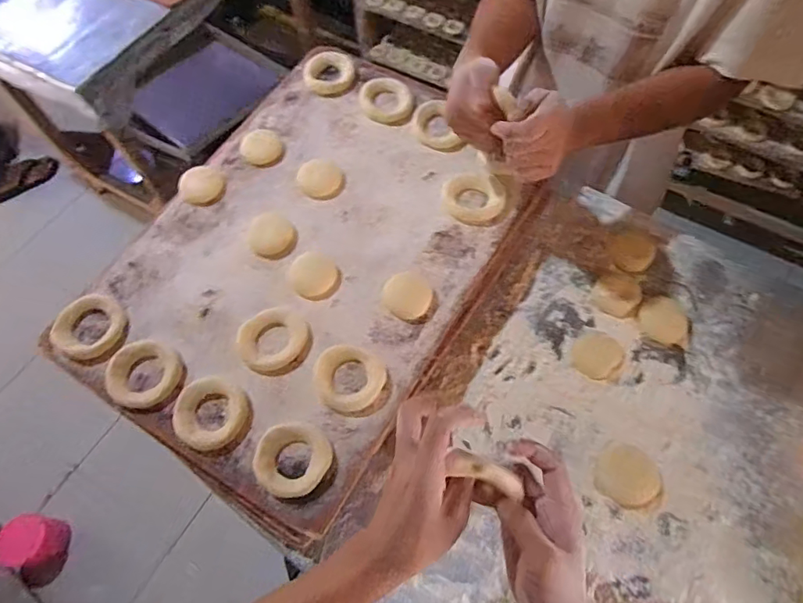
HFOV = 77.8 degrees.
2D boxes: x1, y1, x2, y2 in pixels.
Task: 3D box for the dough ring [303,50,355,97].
[{"bbox_3d":[-0.111,-0.353,0.766,0.076,0.015,0.087,-9,63,-1],"label":"dough ring"}]

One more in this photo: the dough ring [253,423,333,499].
[{"bbox_3d":[-0.113,0.165,0.519,0.073,0.016,0.074,-1,64,3],"label":"dough ring"}]

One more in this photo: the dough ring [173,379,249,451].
[{"bbox_3d":[-0.210,0.122,0.549,0.074,0.013,0.079,-1,64,3],"label":"dough ring"}]

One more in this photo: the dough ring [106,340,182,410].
[{"bbox_3d":[-0.300,0.084,0.578,0.079,0.019,0.077,-1,64,3],"label":"dough ring"}]

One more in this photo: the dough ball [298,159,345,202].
[{"bbox_3d":[-0.109,-0.168,0.683,0.059,0.023,0.054,-1,64,3],"label":"dough ball"}]

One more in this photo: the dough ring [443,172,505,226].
[{"bbox_3d":[0.093,-0.142,0.657,0.070,0.022,0.084,-26,69,-7],"label":"dough ring"}]

